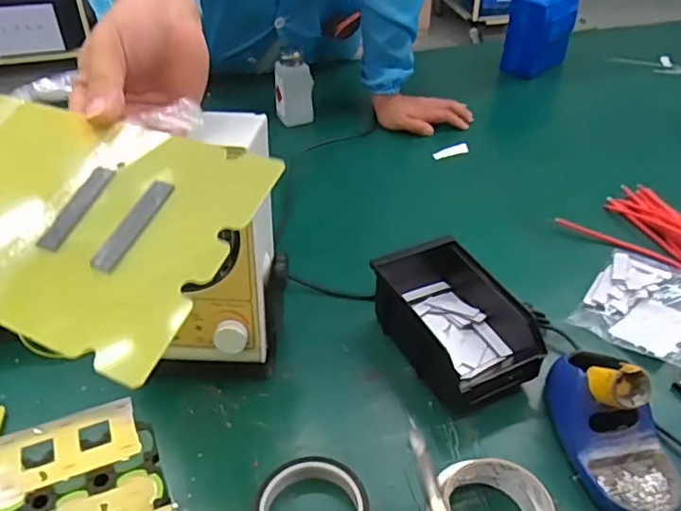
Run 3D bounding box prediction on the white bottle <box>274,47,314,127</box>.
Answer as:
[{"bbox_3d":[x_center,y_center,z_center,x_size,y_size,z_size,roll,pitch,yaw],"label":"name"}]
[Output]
[{"bbox_3d":[-0.079,-0.278,0.995,0.065,0.127,0.048,-4,40,-5],"label":"white bottle"}]

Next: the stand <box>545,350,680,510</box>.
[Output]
[{"bbox_3d":[0.240,0.143,0.511,0.080,0.081,0.154,-10,41,-12],"label":"stand"}]

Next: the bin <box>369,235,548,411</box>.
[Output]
[{"bbox_3d":[0.119,0.065,0.620,0.118,0.071,0.188,-17,43,-20],"label":"bin"}]

